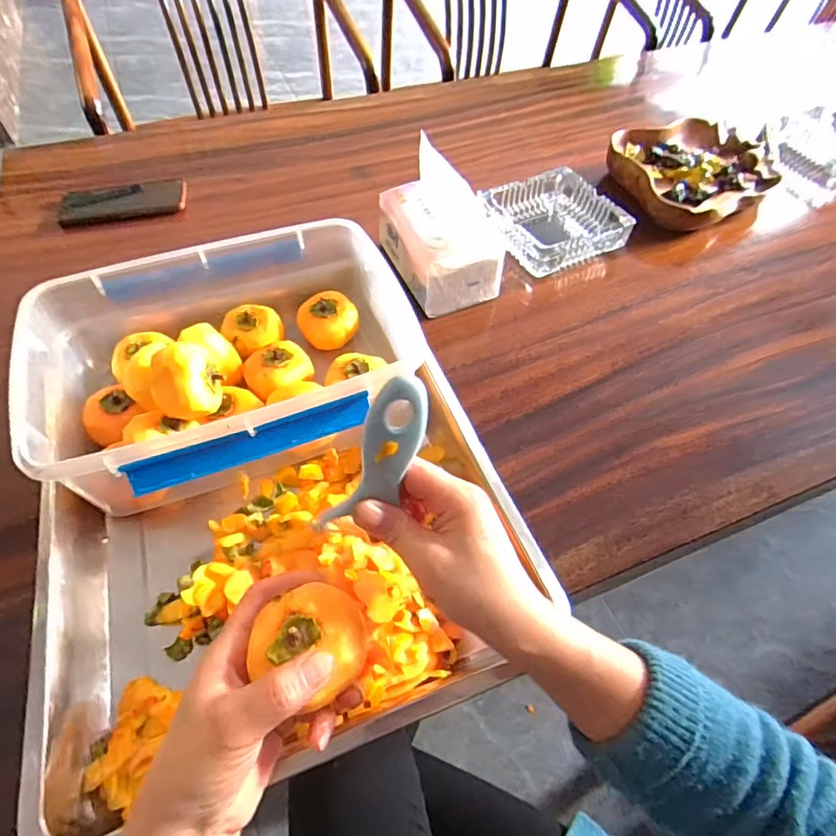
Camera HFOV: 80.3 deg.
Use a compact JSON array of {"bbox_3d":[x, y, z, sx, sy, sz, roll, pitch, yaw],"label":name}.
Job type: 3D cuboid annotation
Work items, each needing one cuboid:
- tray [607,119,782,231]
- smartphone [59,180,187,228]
[{"bbox_3d":[0.426,-0.365,0.743,0.250,0.056,0.216,-14,57,-10],"label":"tray"},{"bbox_3d":[-0.413,-0.305,0.699,0.164,0.005,0.066,-13,67,-9],"label":"smartphone"}]

